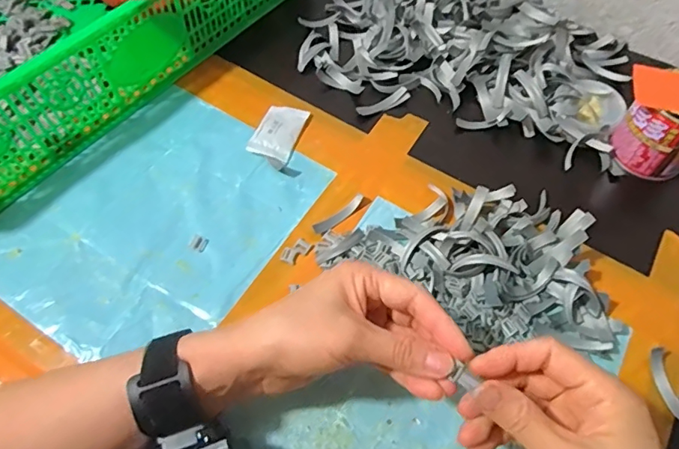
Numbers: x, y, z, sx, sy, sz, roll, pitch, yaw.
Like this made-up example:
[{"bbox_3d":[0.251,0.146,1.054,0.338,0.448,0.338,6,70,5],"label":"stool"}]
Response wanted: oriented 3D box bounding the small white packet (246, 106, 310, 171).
[{"bbox_3d":[-0.058,-0.084,0.473,0.040,0.011,0.075,13,58,8],"label":"small white packet"}]

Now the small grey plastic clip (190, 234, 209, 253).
[{"bbox_3d":[-0.115,0.015,0.414,0.014,0.004,0.013,23,60,14],"label":"small grey plastic clip"}]

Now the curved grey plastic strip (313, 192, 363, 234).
[{"bbox_3d":[0.000,-0.009,0.428,0.050,0.008,0.009,-32,63,-18],"label":"curved grey plastic strip"}]

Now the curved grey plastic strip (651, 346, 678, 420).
[{"bbox_3d":[0.226,0.109,0.349,0.013,0.004,0.048,-18,59,19],"label":"curved grey plastic strip"}]

